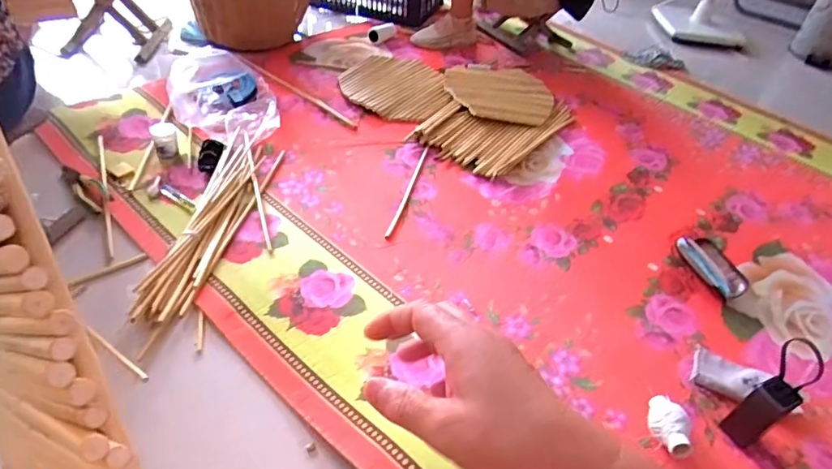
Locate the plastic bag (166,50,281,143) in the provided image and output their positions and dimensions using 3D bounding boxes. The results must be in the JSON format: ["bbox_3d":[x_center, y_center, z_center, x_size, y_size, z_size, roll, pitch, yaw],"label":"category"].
[{"bbox_3d":[-0.486,-0.355,1.366,0.252,0.122,0.283,-11,48,-18],"label":"plastic bag"}]

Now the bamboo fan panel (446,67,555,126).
[{"bbox_3d":[0.239,-0.416,1.579,0.309,0.019,0.245,10,52,0],"label":"bamboo fan panel"}]

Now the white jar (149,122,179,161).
[{"bbox_3d":[-0.576,-0.216,1.246,0.053,0.071,0.058,4,45,-4],"label":"white jar"}]

